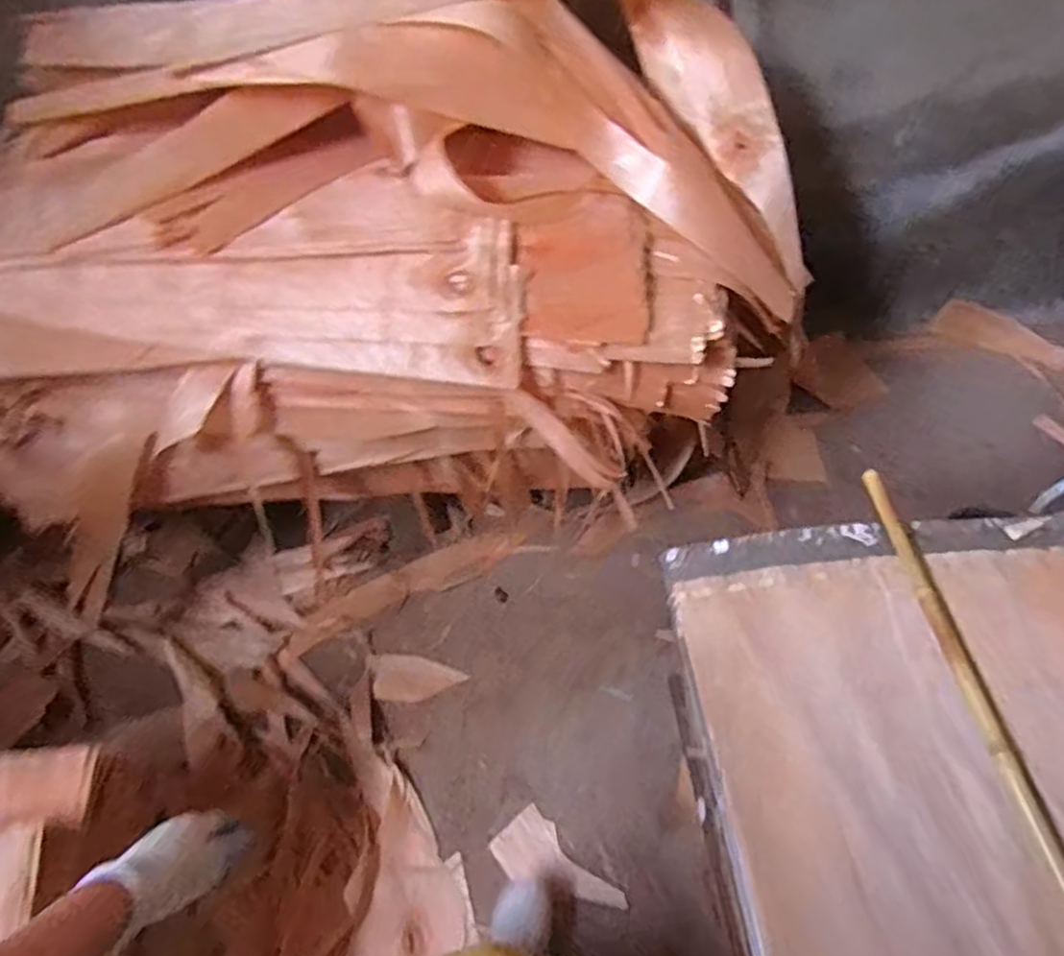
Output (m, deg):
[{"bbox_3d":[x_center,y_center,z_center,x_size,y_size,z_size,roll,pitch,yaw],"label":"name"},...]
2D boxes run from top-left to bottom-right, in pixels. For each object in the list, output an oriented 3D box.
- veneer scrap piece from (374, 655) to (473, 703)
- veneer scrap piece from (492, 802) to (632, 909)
[{"bbox_3d":[-0.235,0.418,1.461,0.185,0.009,0.098,2,53,1],"label":"veneer scrap piece"},{"bbox_3d":[0.041,0.699,1.242,0.232,0.011,0.112,36,58,26],"label":"veneer scrap piece"}]

